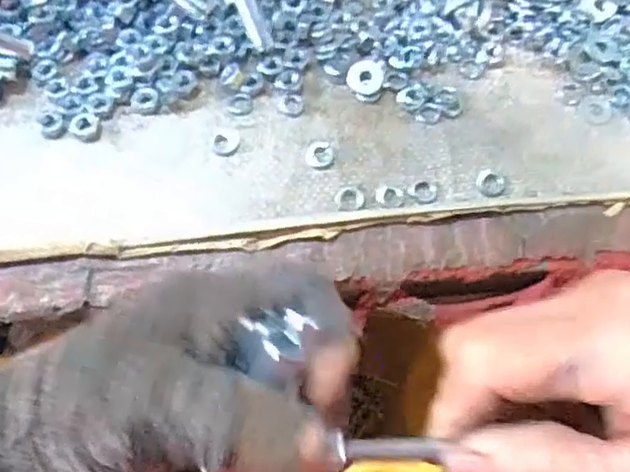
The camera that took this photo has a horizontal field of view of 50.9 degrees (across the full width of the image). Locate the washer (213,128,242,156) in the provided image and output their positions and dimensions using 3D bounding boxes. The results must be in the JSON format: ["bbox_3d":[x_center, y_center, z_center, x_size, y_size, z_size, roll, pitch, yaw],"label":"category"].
[{"bbox_3d":[-0.046,-0.049,0.348,0.013,0.004,0.015,12,68,4],"label":"washer"}]

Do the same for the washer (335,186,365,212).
[{"bbox_3d":[0.018,-0.019,0.337,0.015,0.004,0.015,0,67,-1],"label":"washer"}]

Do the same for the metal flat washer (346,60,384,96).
[{"bbox_3d":[0.027,-0.087,0.361,0.020,0.004,0.020,0,67,-1],"label":"metal flat washer"}]

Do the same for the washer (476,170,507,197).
[{"bbox_3d":[0.090,-0.028,0.339,0.015,0.004,0.014,0,67,-1],"label":"washer"}]

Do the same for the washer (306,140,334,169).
[{"bbox_3d":[0.003,-0.043,0.345,0.014,0.004,0.015,2,67,-1],"label":"washer"}]

